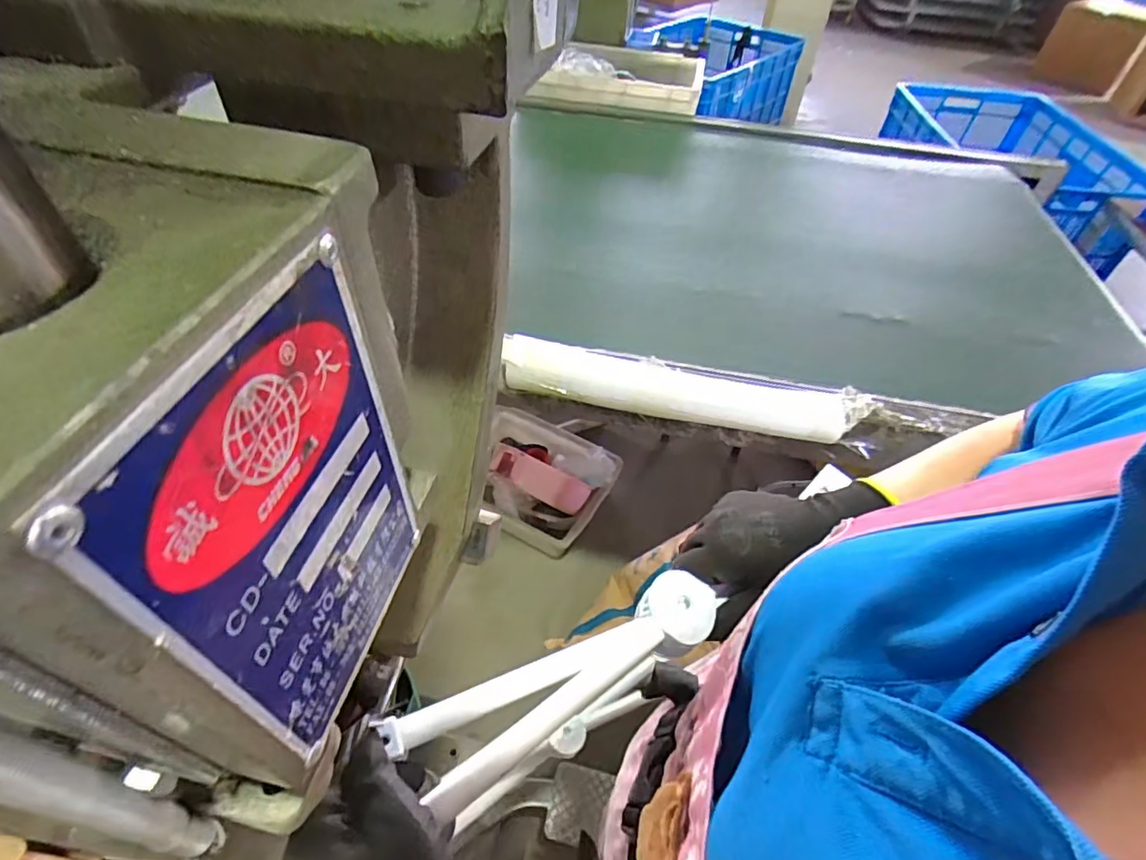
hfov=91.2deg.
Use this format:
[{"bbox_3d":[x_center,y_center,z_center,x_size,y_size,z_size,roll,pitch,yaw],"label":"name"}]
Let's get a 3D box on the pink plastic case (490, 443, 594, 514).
[{"bbox_3d":[-0.097,0.140,1.614,0.293,0.104,0.032,27,8,1],"label":"pink plastic case"}]

